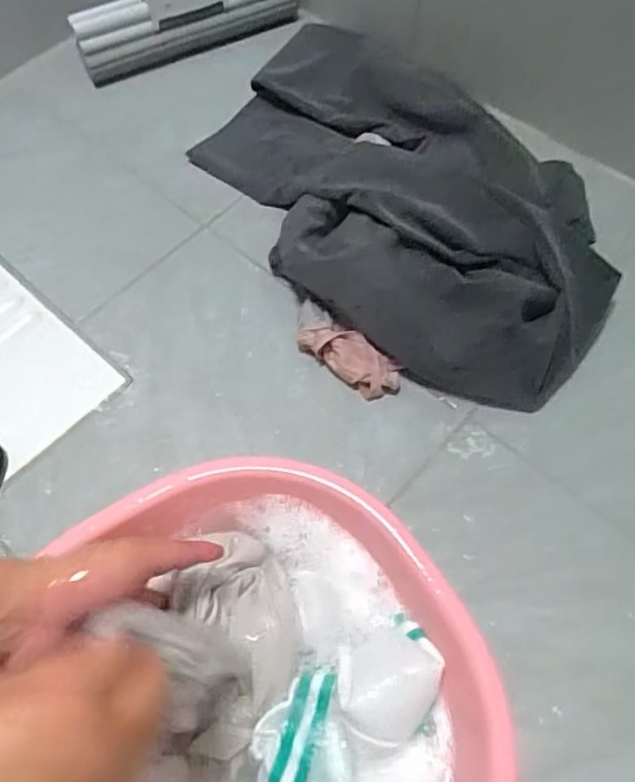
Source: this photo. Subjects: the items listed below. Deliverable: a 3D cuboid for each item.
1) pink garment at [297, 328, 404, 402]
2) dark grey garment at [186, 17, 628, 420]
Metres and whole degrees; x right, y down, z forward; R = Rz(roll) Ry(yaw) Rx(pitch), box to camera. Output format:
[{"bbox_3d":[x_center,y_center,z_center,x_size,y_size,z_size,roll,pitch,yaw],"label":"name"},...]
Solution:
[{"bbox_3d":[0.032,-0.036,0.659,0.117,0.035,0.047,28,65,18],"label":"pink garment"},{"bbox_3d":[0.082,-0.237,0.743,0.349,0.087,0.588,-40,67,-19],"label":"dark grey garment"}]

